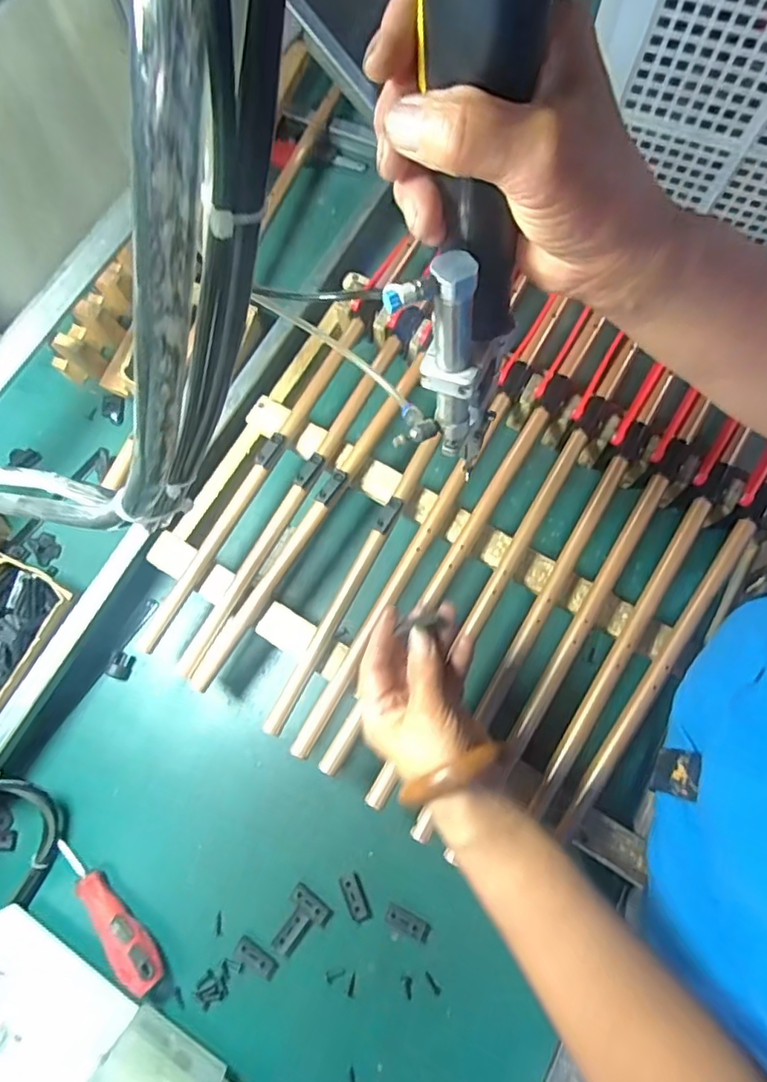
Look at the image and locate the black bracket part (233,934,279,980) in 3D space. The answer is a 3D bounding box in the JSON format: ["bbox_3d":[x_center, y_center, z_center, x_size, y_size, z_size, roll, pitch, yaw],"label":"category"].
[{"bbox_3d":[-0.105,0.346,0.471,0.038,0.005,0.017,32,76,10],"label":"black bracket part"}]

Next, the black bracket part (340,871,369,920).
[{"bbox_3d":[-0.025,0.304,0.485,0.015,0.005,0.036,-24,75,-6],"label":"black bracket part"}]

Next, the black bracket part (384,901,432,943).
[{"bbox_3d":[0.020,0.320,0.475,0.039,0.004,0.015,27,76,8],"label":"black bracket part"}]

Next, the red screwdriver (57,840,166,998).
[{"bbox_3d":[-0.232,0.309,0.471,0.137,0.026,0.028,43,79,12],"label":"red screwdriver"}]

